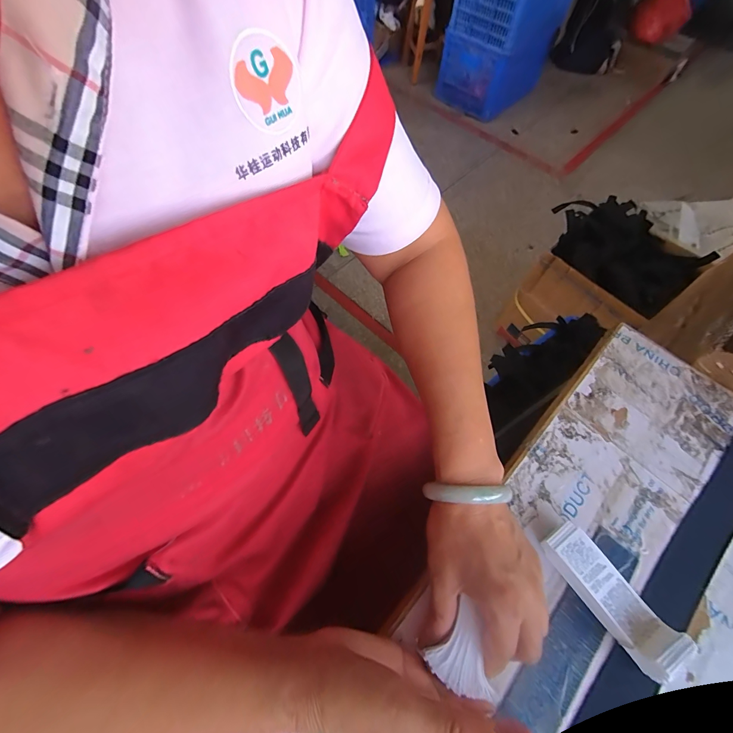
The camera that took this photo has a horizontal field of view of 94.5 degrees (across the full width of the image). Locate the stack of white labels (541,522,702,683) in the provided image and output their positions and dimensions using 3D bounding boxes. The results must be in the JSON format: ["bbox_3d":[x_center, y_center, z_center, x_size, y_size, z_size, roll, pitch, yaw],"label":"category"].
[{"bbox_3d":[0.190,0.178,0.273,0.037,0.053,0.098,-25,66,-15],"label":"stack of white labels"}]

